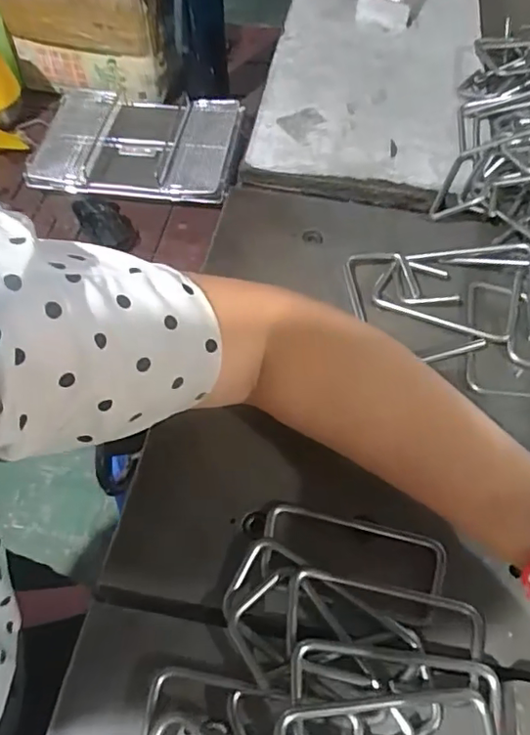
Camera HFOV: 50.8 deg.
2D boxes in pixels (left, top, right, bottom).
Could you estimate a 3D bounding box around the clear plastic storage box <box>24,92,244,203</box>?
[{"bbox_3d":[-0.210,-0.363,0.901,0.328,0.031,0.246,6,56,3],"label":"clear plastic storage box"}]

